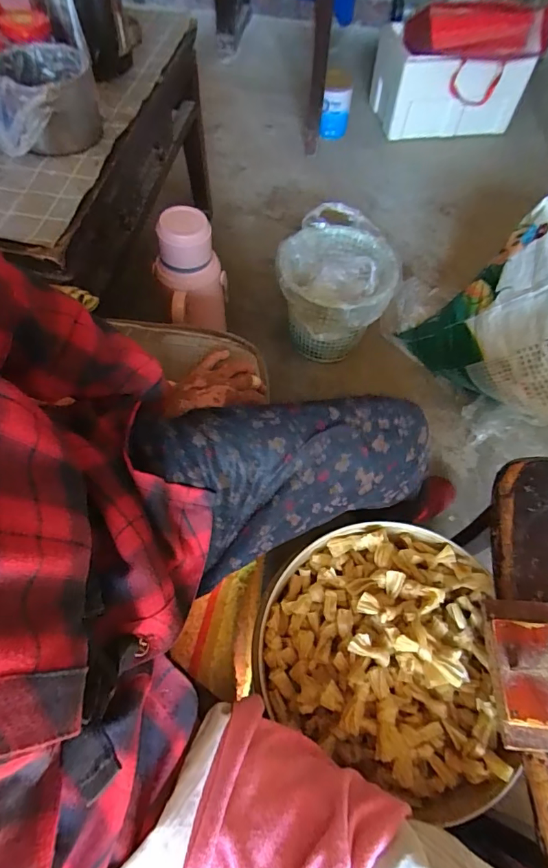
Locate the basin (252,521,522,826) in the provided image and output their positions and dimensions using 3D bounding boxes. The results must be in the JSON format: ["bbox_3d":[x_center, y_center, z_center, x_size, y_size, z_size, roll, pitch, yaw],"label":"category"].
[{"bbox_3d":[0.135,0.230,0.502,0.280,0.071,0.261,1,60,-2],"label":"basin"}]

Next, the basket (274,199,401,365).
[{"bbox_3d":[0.138,-0.316,1.039,0.244,0.274,0.255,1,60,-2],"label":"basket"}]

